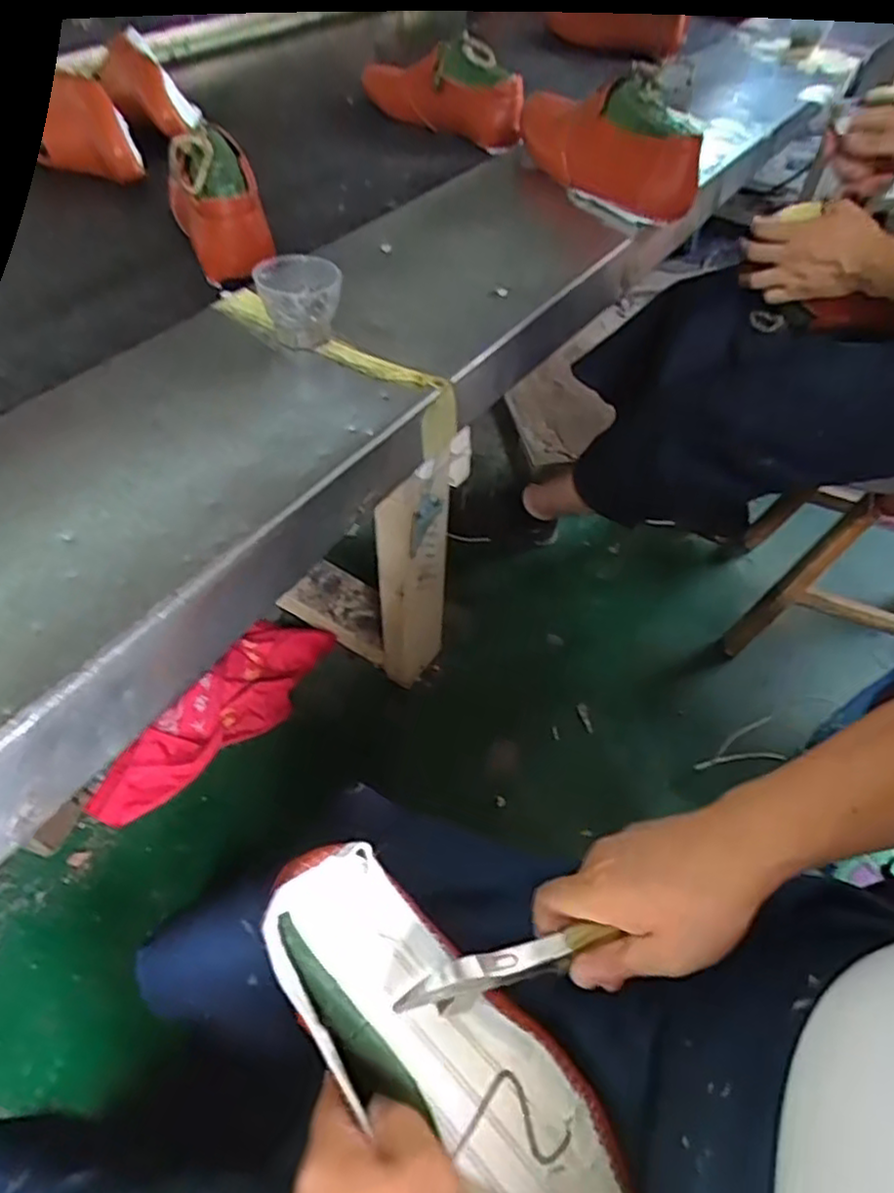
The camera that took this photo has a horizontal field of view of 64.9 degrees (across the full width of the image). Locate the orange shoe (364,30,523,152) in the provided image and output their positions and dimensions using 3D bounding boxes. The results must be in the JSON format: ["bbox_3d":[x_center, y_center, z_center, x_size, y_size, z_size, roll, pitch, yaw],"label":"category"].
[{"bbox_3d":[0.003,-0.664,0.920,0.070,0.108,0.293,-34,60,-26],"label":"orange shoe"}]

